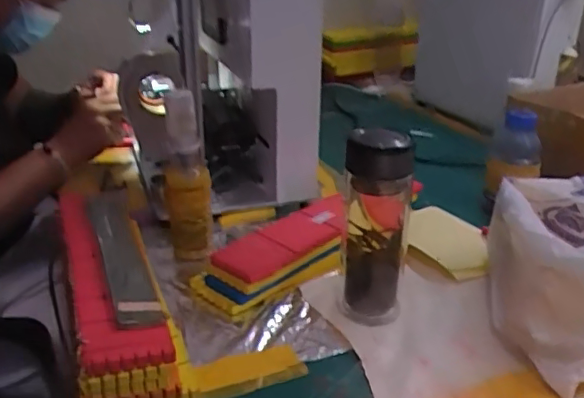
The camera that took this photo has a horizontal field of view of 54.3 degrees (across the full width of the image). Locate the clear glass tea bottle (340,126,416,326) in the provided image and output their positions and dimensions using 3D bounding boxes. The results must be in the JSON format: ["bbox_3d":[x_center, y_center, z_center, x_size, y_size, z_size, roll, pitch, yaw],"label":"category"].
[{"bbox_3d":[0.089,0.031,0.606,0.066,0.201,0.073,4,26,10],"label":"clear glass tea bottle"}]

